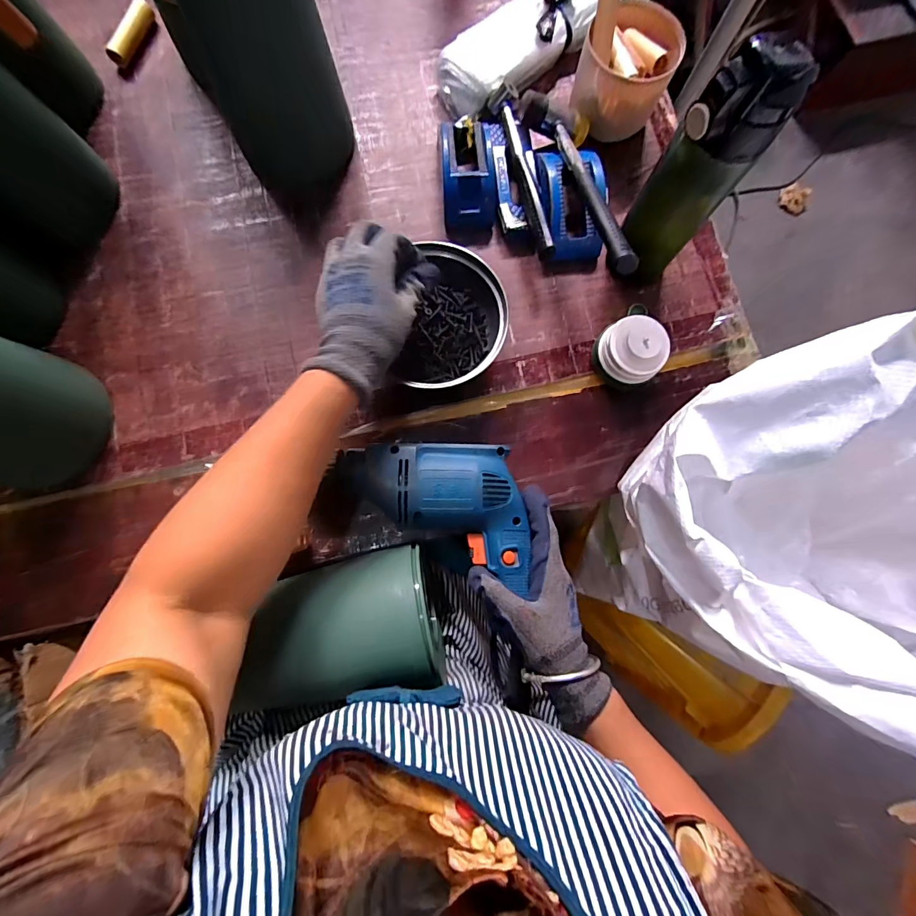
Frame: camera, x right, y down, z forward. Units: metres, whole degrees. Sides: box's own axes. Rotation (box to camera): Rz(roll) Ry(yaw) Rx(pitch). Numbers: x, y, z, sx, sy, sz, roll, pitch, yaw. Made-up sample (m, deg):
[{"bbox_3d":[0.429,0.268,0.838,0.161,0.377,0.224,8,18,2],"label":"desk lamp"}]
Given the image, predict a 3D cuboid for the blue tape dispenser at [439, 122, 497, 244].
[{"bbox_3d":[0.009,-0.324,0.485,0.064,0.050,0.134,-7,81,-4],"label":"blue tape dispenser"}]

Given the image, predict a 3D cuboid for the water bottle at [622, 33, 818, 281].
[{"bbox_3d":[0.209,-0.245,0.390,0.065,0.225,0.064,39,81,4],"label":"water bottle"}]

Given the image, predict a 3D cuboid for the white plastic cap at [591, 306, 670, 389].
[{"bbox_3d":[0.185,-0.114,0.455,0.061,0.055,0.070,-40,84,-8],"label":"white plastic cap"}]

